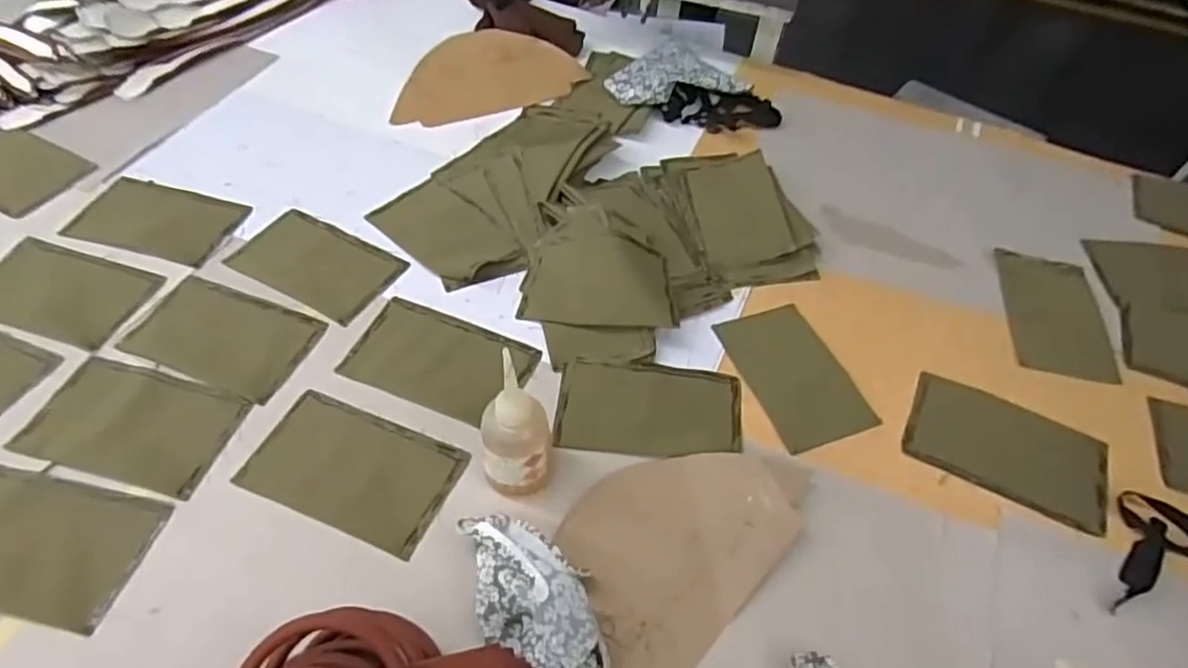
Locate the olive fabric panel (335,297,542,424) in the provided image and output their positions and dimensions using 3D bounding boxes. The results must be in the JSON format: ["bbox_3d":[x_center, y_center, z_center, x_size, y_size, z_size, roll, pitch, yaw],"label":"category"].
[{"bbox_3d":[-0.165,0.029,0.737,0.188,0.005,0.108,20,57,7],"label":"olive fabric panel"}]

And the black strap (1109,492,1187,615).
[{"bbox_3d":[0.494,0.189,0.612,0.131,0.035,0.069,-20,57,-21],"label":"black strap"}]

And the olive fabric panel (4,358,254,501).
[{"bbox_3d":[-0.456,0.090,0.673,0.196,0.010,0.114,15,52,4],"label":"olive fabric panel"}]

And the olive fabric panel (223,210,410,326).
[{"bbox_3d":[-0.337,-0.088,0.820,0.201,0.005,0.119,26,53,13],"label":"olive fabric panel"}]

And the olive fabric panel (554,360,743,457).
[{"bbox_3d":[0.058,0.078,0.708,0.189,0.009,0.105,3,55,3],"label":"olive fabric panel"}]

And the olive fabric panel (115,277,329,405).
[{"bbox_3d":[-0.410,0.002,0.745,0.196,0.006,0.111,19,56,10],"label":"olive fabric panel"}]

